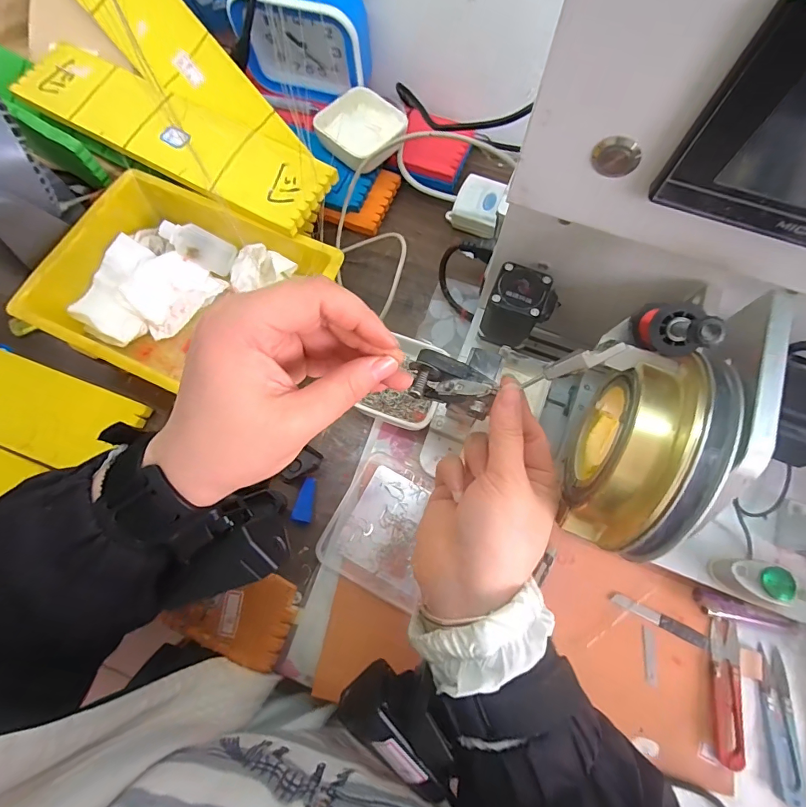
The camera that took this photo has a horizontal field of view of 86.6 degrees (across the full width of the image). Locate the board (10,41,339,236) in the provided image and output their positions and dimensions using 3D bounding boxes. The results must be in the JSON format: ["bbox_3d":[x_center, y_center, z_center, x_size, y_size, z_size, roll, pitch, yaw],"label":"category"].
[{"bbox_3d":[-0.231,-0.269,0.421,0.349,0.012,0.083,29,74,9],"label":"board"}]

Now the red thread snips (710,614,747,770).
[{"bbox_3d":[0.254,0.224,0.330,0.023,0.014,0.096,12,72,3],"label":"red thread snips"}]

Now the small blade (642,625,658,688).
[{"bbox_3d":[0.199,0.204,0.343,0.010,0.004,0.043,3,72,1],"label":"small blade"}]

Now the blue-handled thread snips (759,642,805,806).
[{"bbox_3d":[0.292,0.245,0.328,0.020,0.014,0.100,6,75,3],"label":"blue-handled thread snips"}]

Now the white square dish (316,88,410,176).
[{"bbox_3d":[-0.049,-0.304,0.474,0.089,0.027,0.085,-40,76,-12],"label":"white square dish"}]

